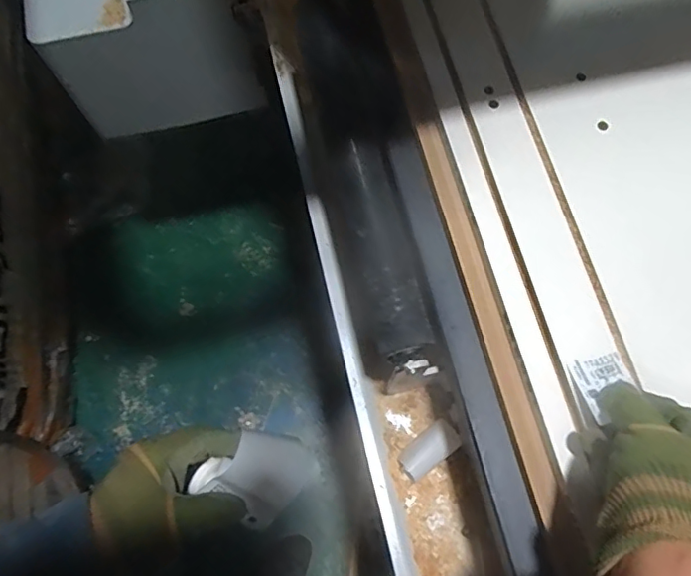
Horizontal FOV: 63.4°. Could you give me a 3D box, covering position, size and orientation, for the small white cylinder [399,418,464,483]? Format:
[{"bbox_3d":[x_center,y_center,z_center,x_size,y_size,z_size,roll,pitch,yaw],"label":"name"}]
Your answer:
[{"bbox_3d":[0.086,0.166,0.573,0.065,0.027,0.033,-37,76,-11],"label":"small white cylinder"}]

